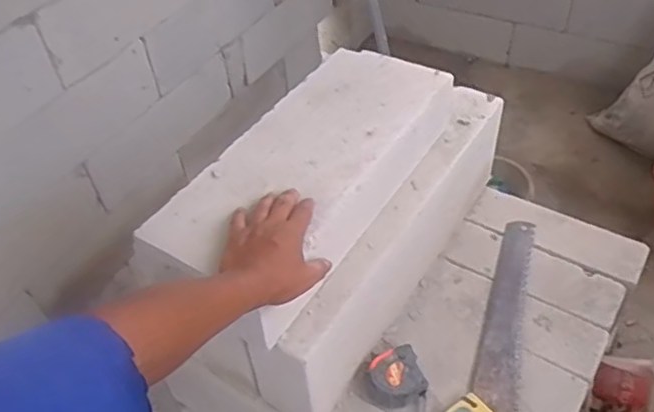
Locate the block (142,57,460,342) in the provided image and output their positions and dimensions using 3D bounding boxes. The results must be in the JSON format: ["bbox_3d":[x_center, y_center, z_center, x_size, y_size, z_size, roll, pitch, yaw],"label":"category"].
[{"bbox_3d":[-0.019,-0.051,0.868,0.195,0.096,0.464,23,52,25],"label":"block"}]

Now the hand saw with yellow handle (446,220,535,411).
[{"bbox_3d":[0.251,0.204,0.945,0.115,0.027,0.536,14,49,18],"label":"hand saw with yellow handle"}]

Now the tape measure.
[{"bbox_3d":[0.100,0.250,0.902,0.074,0.050,0.073,-16,47,-11],"label":"tape measure"}]

